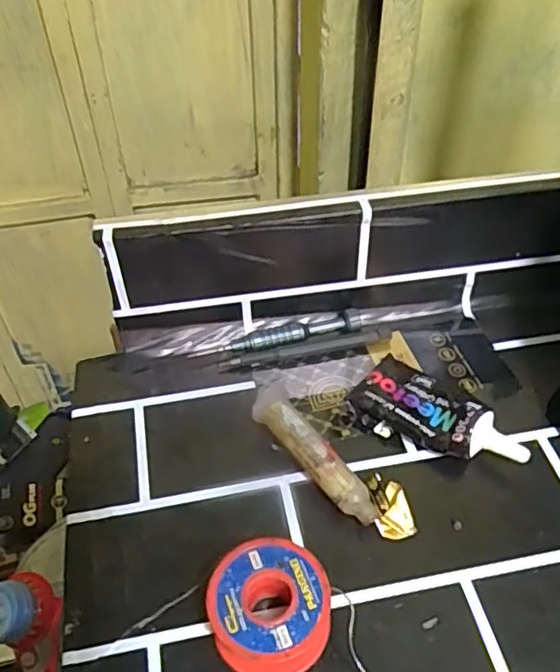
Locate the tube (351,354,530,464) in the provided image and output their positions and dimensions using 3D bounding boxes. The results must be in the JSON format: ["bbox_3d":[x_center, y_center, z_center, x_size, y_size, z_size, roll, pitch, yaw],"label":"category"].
[{"bbox_3d":[0.089,0.048,0.366,0.094,0.026,0.042,34,55,30],"label":"tube"}]

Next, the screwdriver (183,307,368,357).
[{"bbox_3d":[-0.001,0.001,0.416,0.110,0.016,0.016,-11,46,-10],"label":"screwdriver"}]

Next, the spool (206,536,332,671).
[{"bbox_3d":[-0.005,0.124,0.291,0.052,0.028,0.053,0,45,0],"label":"spool"}]

